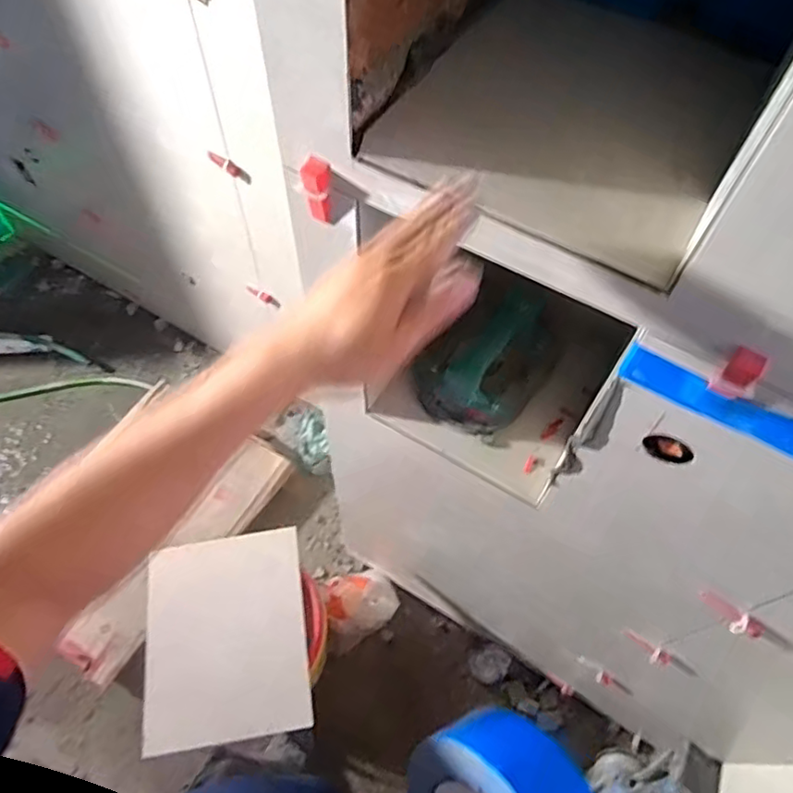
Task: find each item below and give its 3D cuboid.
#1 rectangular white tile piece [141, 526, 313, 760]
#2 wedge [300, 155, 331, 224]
[{"bbox_3d":[-0.327,0.454,1.165,0.300,0.015,0.361,-8,66,-6],"label":"rectangular white tile piece"},{"bbox_3d":[-0.071,-0.181,0.539,0.024,0.065,0.014,11,60,5],"label":"wedge"}]

